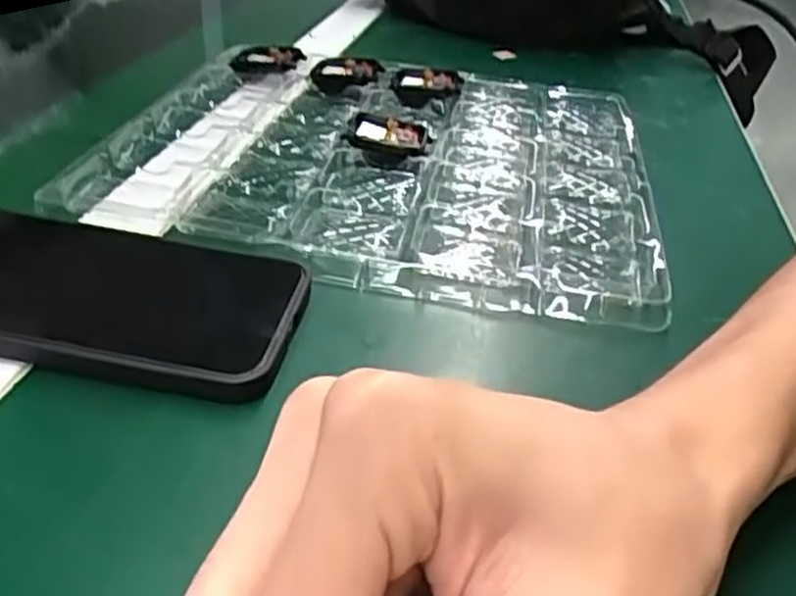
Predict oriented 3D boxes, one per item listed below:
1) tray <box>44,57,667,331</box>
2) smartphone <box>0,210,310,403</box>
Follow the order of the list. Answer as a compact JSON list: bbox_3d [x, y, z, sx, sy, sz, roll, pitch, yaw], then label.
[{"bbox_3d":[-0.007,-0.082,0.416,0.283,0.019,0.261,7,34,3],"label":"tray"},{"bbox_3d":[-0.119,-0.003,0.282,0.159,0.010,0.083,9,35,2],"label":"smartphone"}]

